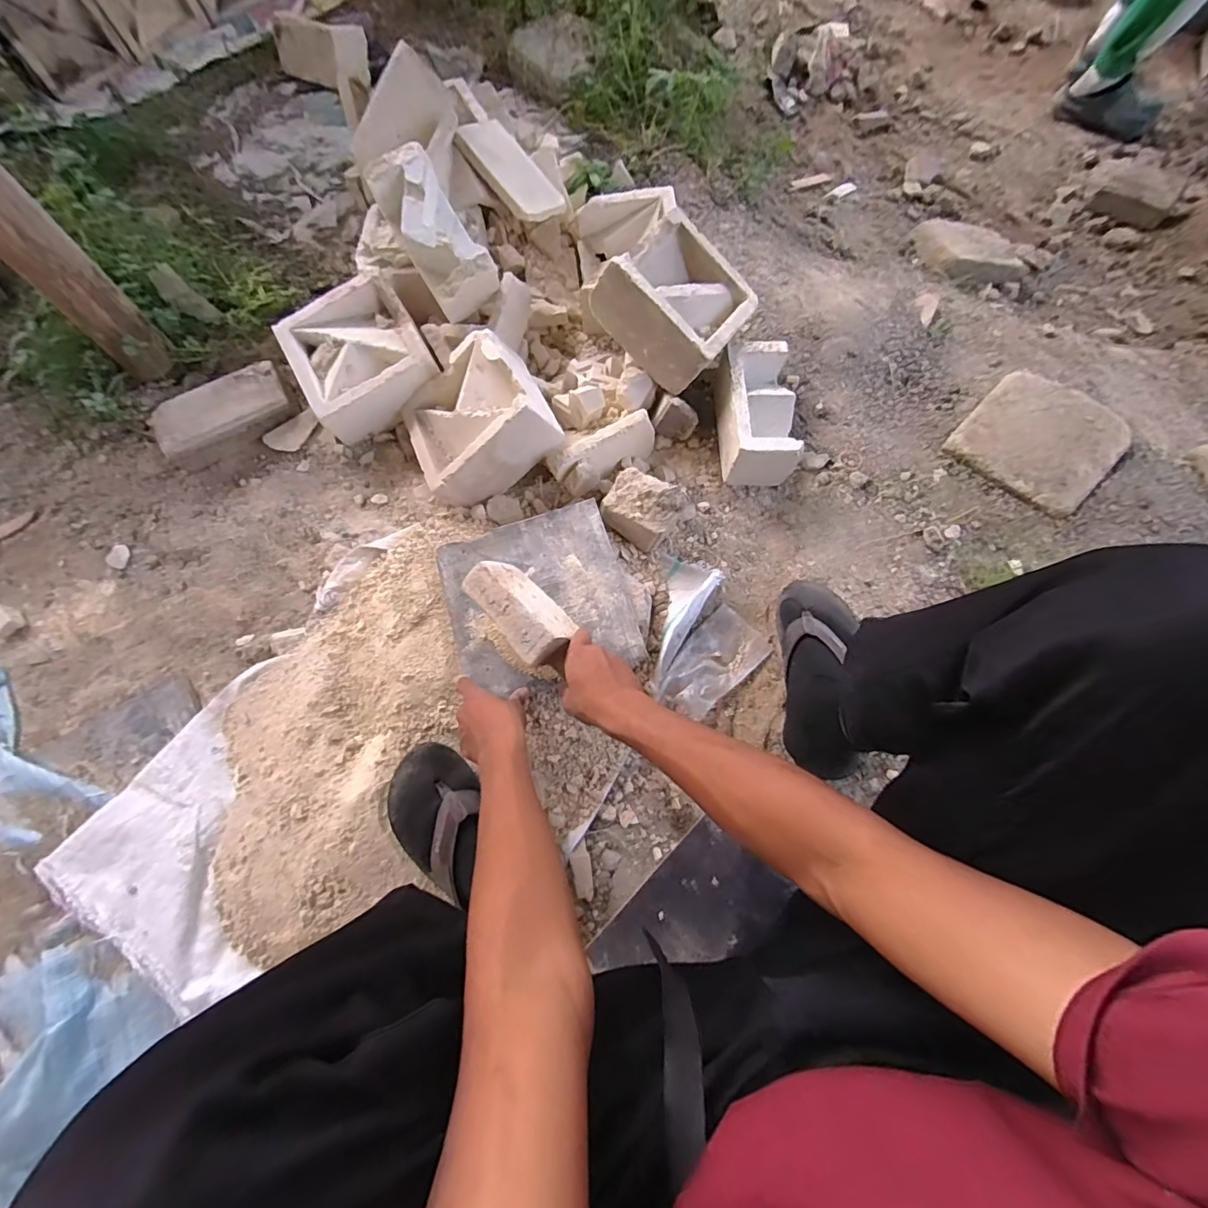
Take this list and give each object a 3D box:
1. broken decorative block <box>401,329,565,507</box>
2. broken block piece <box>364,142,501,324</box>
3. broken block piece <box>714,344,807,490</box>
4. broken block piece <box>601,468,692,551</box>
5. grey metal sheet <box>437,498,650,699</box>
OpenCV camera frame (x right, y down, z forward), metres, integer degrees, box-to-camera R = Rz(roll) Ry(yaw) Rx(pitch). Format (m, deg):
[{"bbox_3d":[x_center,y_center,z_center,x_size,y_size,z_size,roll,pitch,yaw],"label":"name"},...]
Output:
[{"bbox_3d":[-0.198,-0.289,0.808,0.203,0.098,0.208,-34,62,18],"label":"broken decorative block"},{"bbox_3d":[-0.259,-0.569,0.798,0.103,0.106,0.215,-34,103,-9],"label":"broken block piece"},{"bbox_3d":[0.246,-0.306,0.818,0.111,0.093,0.198,-4,73,0],"label":"broken block piece"},{"bbox_3d":[0.058,-0.138,0.757,0.115,0.098,0.079,42,78,13],"label":"broken block piece"},{"bbox_3d":[-0.093,-0.009,0.711,0.243,0.009,0.240,-18,73,-4],"label":"grey metal sheet"}]

